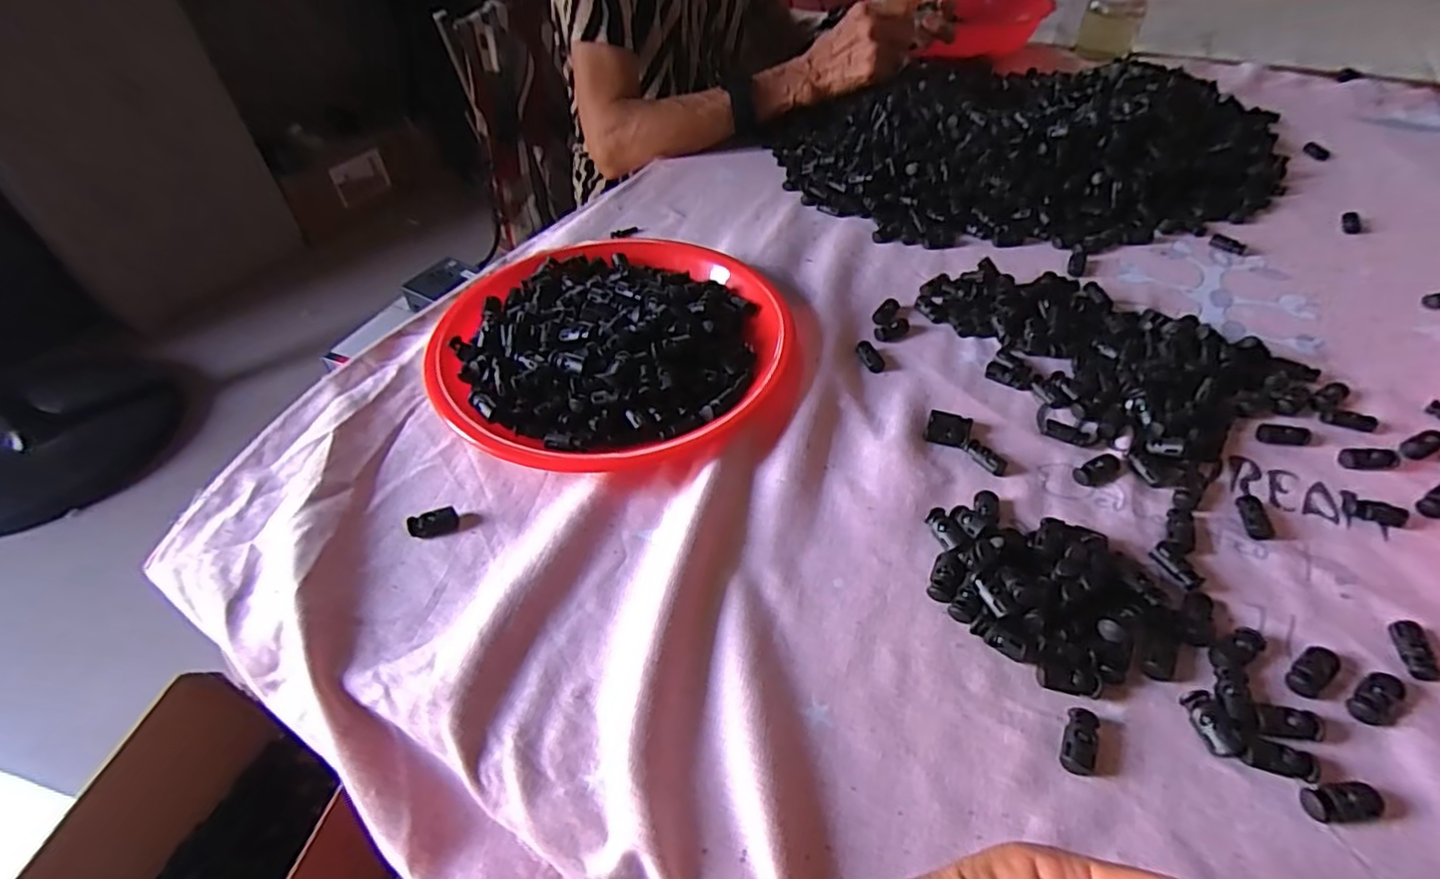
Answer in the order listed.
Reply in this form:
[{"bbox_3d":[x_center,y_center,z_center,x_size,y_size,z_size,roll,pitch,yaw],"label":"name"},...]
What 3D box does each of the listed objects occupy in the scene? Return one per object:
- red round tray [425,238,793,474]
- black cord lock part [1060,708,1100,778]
[{"bbox_3d":[-0.079,-0.081,0.485,0.250,0.040,0.250,-2,49,2],"label":"red round tray"},{"bbox_3d":[0.164,0.136,0.290,0.014,0.008,0.028,22,54,21],"label":"black cord lock part"}]

